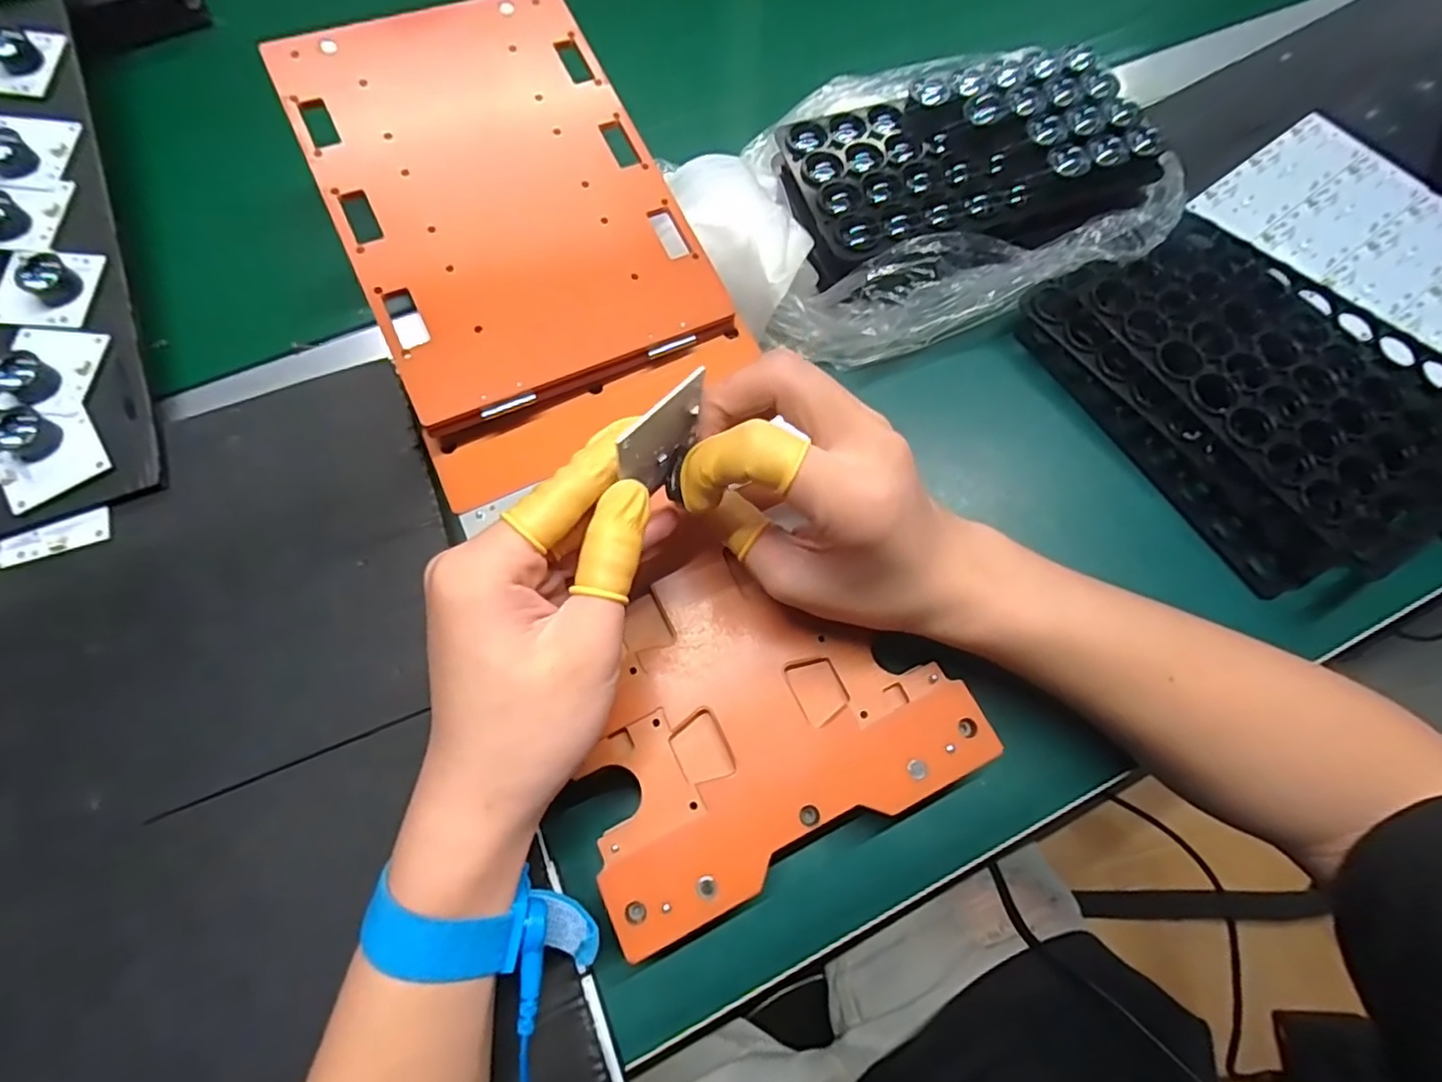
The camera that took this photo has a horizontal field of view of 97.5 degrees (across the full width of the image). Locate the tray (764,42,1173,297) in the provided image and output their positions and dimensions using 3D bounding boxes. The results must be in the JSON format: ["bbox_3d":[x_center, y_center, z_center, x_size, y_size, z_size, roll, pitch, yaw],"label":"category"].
[{"bbox_3d":[0.136,-0.212,0.342,0.197,0.025,0.103,-16,71,-7],"label":"tray"}]

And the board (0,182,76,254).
[{"bbox_3d":[-0.383,-0.177,0.337,0.049,0.019,0.043,-4,70,-3],"label":"board"}]

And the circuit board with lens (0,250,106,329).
[{"bbox_3d":[-0.355,-0.135,0.324,0.047,0.018,0.044,5,70,0],"label":"circuit board with lens"}]

